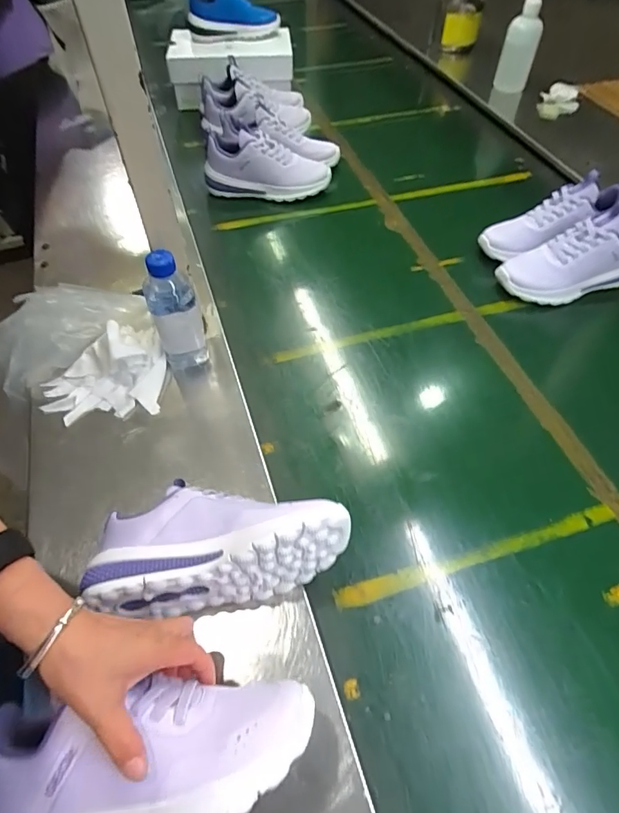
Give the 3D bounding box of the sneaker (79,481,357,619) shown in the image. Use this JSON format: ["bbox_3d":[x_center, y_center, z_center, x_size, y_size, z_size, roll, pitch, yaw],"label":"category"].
[{"bbox_3d":[-0.086,0.127,0.460,0.235,0.098,0.108,-13,55,-7],"label":"sneaker"}]

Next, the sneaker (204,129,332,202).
[{"bbox_3d":[-0.076,-0.458,0.895,0.227,0.097,0.098,0,54,1],"label":"sneaker"}]

